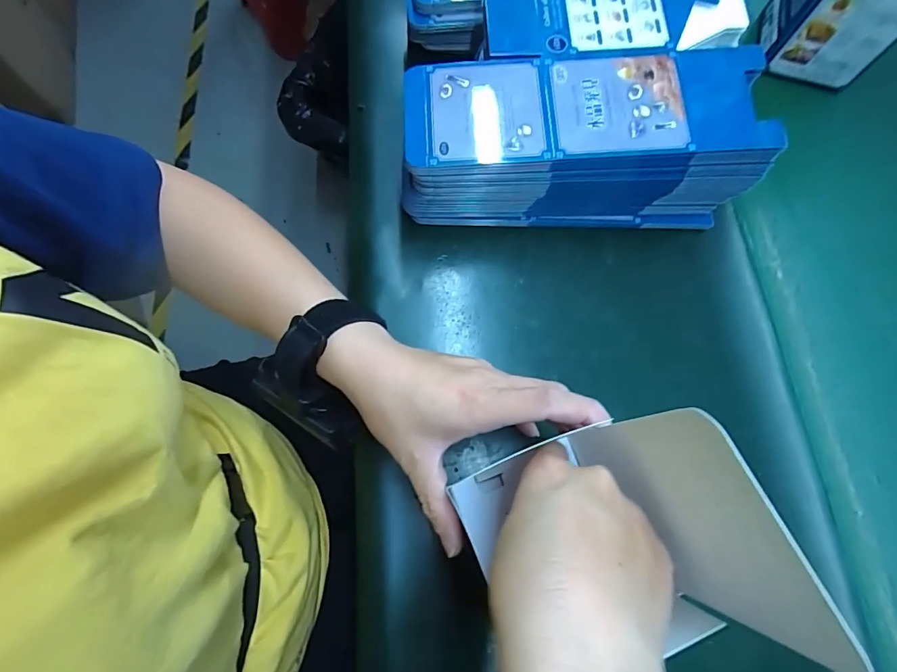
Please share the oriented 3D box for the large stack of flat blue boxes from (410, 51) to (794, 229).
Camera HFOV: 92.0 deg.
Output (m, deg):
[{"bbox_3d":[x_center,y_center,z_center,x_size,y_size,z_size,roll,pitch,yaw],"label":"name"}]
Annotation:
[{"bbox_3d":[0.090,-0.138,0.320,0.236,0.086,0.081,0,72,2],"label":"large stack of flat blue boxes"}]

